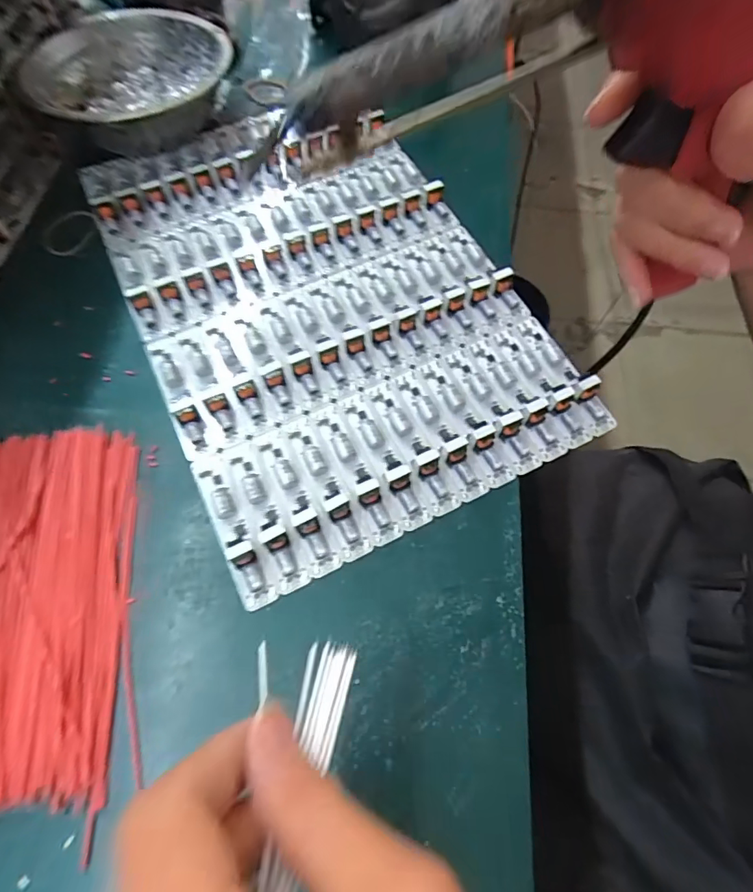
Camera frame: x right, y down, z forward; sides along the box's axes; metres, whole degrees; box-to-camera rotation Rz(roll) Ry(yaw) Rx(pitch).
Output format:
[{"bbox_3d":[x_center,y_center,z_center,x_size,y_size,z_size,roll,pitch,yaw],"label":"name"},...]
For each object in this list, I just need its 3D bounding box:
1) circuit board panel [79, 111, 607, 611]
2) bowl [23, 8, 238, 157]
[{"bbox_3d":[-0.037,-0.093,0.276,0.189,0.018,0.298,-25,67,-12],"label":"circuit board panel"},{"bbox_3d":[-0.174,-0.249,0.337,0.137,0.039,0.137,0,64,0],"label":"bowl"}]

